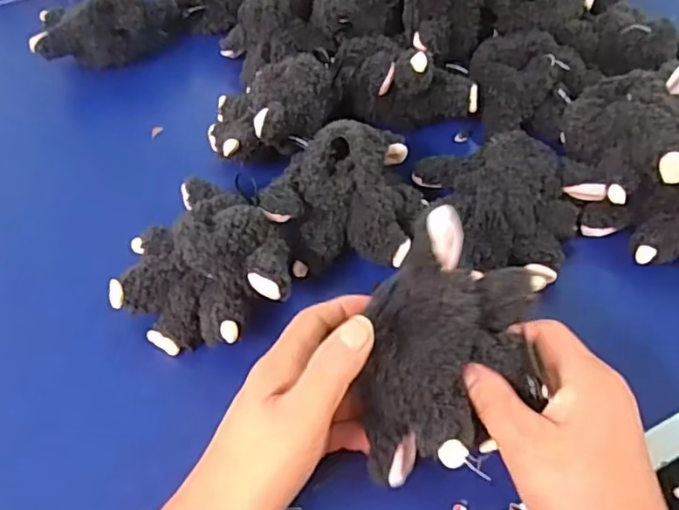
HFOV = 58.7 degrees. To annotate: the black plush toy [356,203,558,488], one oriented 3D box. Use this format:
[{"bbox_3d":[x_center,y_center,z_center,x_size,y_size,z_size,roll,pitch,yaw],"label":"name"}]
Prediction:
[{"bbox_3d":[0.064,0.045,0.328,0.124,0.062,0.134,-16,82,-10],"label":"black plush toy"}]

